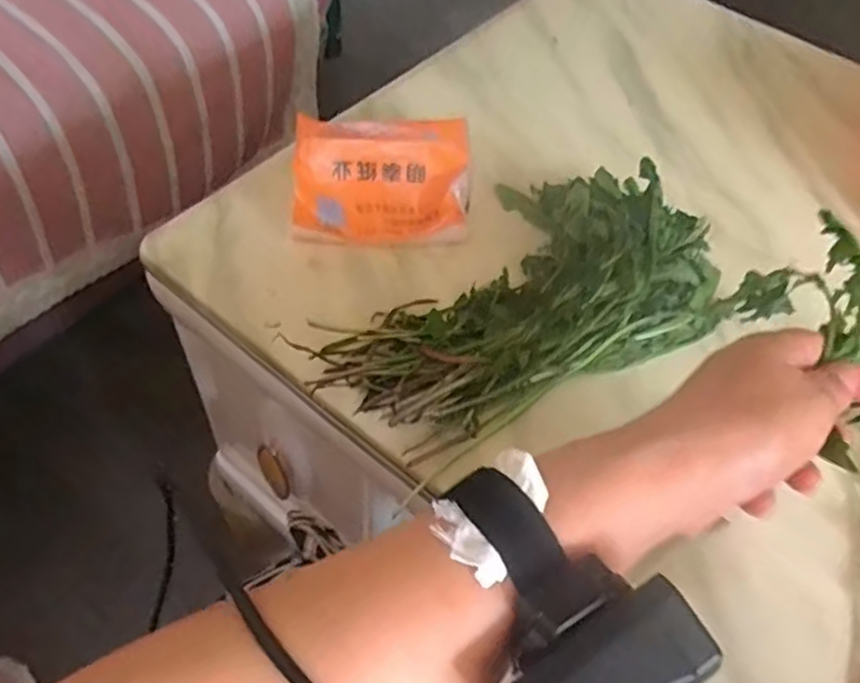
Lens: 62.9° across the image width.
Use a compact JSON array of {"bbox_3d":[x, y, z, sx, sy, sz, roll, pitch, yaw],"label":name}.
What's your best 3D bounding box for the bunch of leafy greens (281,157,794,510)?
[{"bbox_3d":[0.063,-0.047,0.469,0.303,0.059,0.170,-22,60,-20],"label":"bunch of leafy greens"}]

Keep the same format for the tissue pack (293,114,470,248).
[{"bbox_3d":[-0.034,-0.116,0.505,0.132,0.057,0.077,-7,56,-10],"label":"tissue pack"}]

